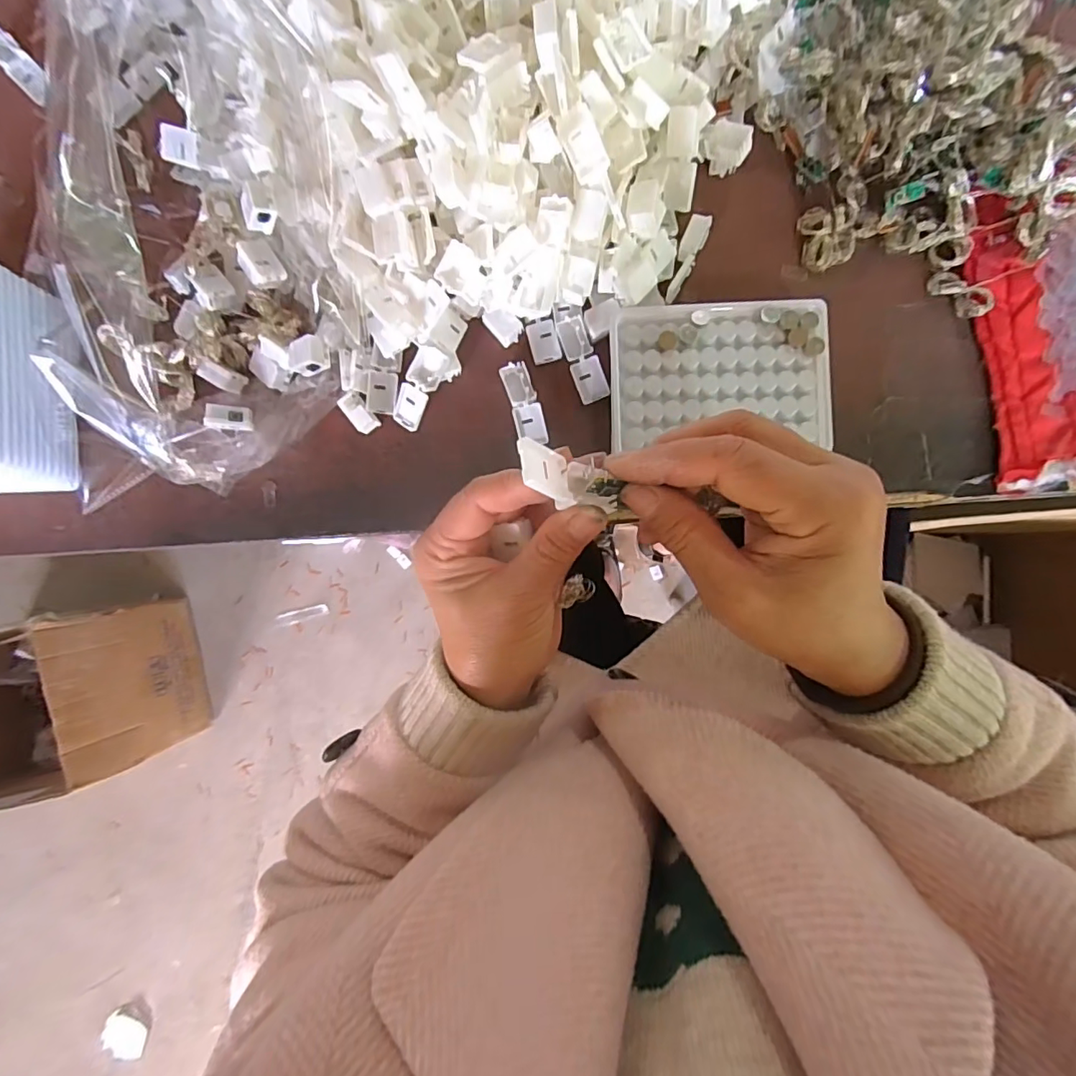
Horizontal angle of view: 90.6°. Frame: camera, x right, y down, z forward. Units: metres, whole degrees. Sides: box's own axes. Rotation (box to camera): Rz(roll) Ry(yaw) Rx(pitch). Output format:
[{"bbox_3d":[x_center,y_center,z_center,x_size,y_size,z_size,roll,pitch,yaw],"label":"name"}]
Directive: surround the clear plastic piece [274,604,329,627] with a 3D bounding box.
[{"bbox_3d":[-0.488,0.159,1.099,0.115,0.007,0.027,-16,89,2],"label":"clear plastic piece"}]

